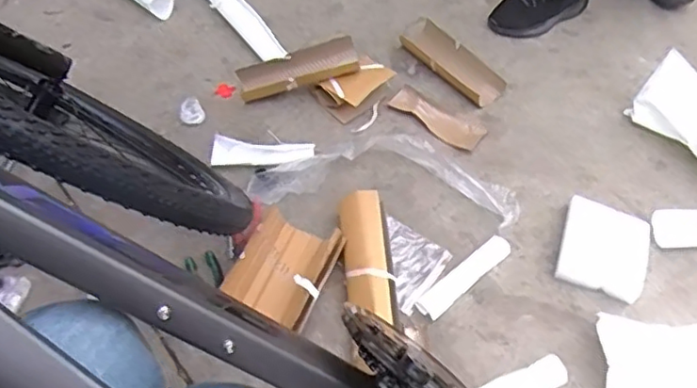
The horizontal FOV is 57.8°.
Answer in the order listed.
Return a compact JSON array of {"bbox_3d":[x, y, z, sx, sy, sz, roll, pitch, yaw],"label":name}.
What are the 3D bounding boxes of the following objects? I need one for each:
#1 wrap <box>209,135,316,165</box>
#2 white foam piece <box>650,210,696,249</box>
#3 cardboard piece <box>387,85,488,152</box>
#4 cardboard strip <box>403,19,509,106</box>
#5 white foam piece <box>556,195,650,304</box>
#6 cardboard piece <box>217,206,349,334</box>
[{"bbox_3d":[-0.170,-0.089,1.264,0.200,0.024,0.064,-4,56,-5],"label":"wrap"},{"bbox_3d":[0.660,0.067,1.196,0.182,0.033,0.076,-1,56,-4],"label":"white foam piece"},{"bbox_3d":[0.188,-0.162,1.354,0.209,0.014,0.094,28,59,16],"label":"cardboard piece"},{"bbox_3d":[0.232,-0.307,1.429,0.103,0.021,0.282,-33,63,-22],"label":"cardboard strip"},{"bbox_3d":[0.475,0.099,1.174,0.153,0.014,0.189,19,57,10],"label":"white foam piece"},{"bbox_3d":[-0.105,0.131,1.079,0.144,0.078,0.186,21,57,11],"label":"cardboard piece"}]

